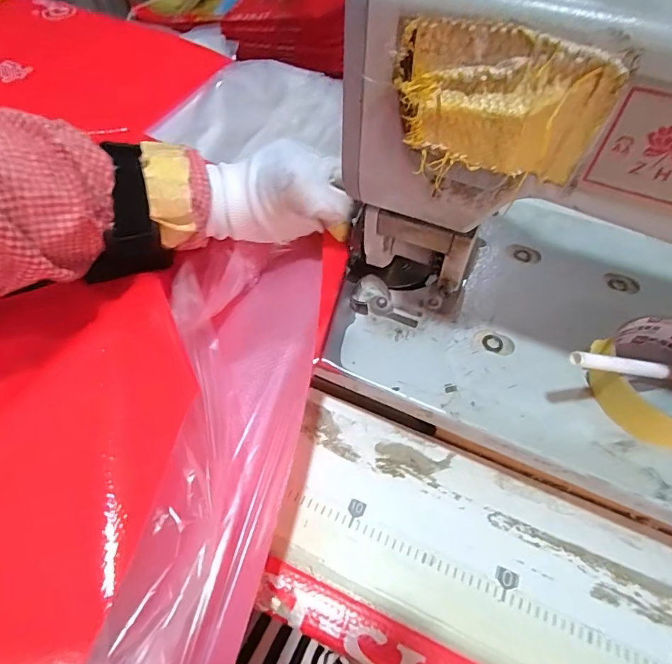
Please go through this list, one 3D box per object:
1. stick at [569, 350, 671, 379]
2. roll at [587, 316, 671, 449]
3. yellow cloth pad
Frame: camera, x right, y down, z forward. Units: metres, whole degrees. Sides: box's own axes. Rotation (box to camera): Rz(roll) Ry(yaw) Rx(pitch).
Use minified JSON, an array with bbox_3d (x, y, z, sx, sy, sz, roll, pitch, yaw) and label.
[{"bbox_3d":[0.168,0.019,0.260,0.079,0.008,0.008,8,49,-24],"label":"stick"},{"bbox_3d":[0.210,0.030,0.284,0.078,0.031,0.082,1,55,-1],"label":"roll"},{"bbox_3d":[0.066,-0.097,0.189,0.087,0.051,0.015,22,58,14],"label":"yellow cloth pad"}]

